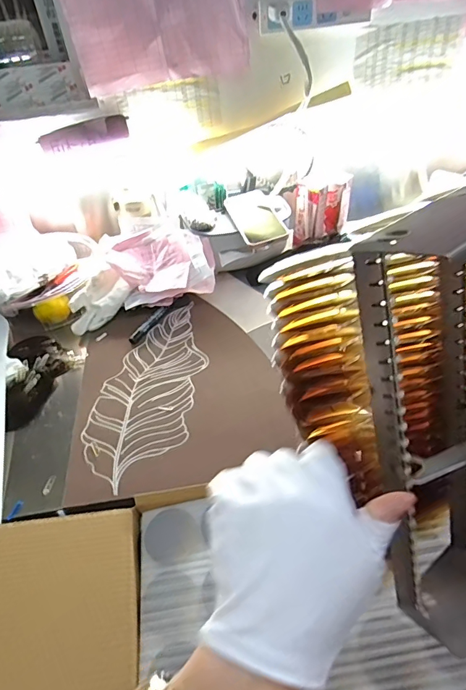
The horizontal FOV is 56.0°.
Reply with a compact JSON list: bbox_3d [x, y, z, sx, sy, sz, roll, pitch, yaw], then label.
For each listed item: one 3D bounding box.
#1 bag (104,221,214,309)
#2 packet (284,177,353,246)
[{"bbox_3d":[-0.130,-0.153,0.817,0.177,0.074,0.157,-13,45,-8],"label":"bag"},{"bbox_3d":[0.179,-0.277,0.912,0.130,0.122,0.054,-1,44,5],"label":"packet"}]

